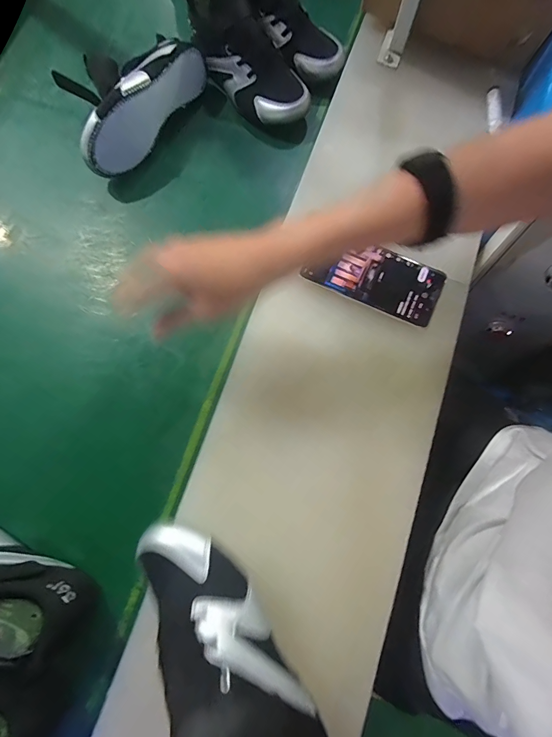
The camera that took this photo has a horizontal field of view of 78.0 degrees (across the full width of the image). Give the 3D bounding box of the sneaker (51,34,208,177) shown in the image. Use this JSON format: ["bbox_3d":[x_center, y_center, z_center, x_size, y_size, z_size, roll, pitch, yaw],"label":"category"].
[{"bbox_3d":[-0.217,-0.388,0.480,0.145,0.083,0.224,37,80,6],"label":"sneaker"}]

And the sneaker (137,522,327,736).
[{"bbox_3d":[-0.049,0.229,0.272,0.087,0.073,0.218,-35,68,-8],"label":"sneaker"}]

